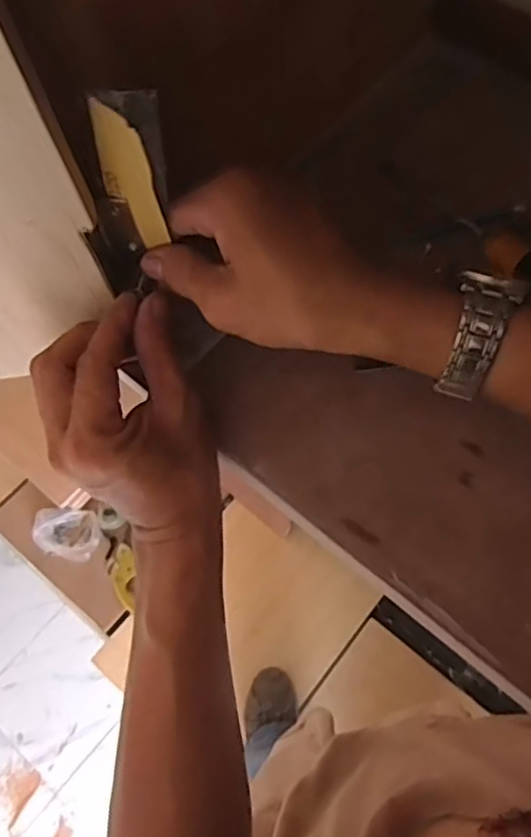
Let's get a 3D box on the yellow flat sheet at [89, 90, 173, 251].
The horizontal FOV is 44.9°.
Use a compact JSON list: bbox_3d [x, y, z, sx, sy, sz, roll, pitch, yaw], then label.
[{"bbox_3d":[-0.059,-0.108,0.294,0.029,0.076,0.011,-5,54,1],"label":"yellow flat sheet"}]

